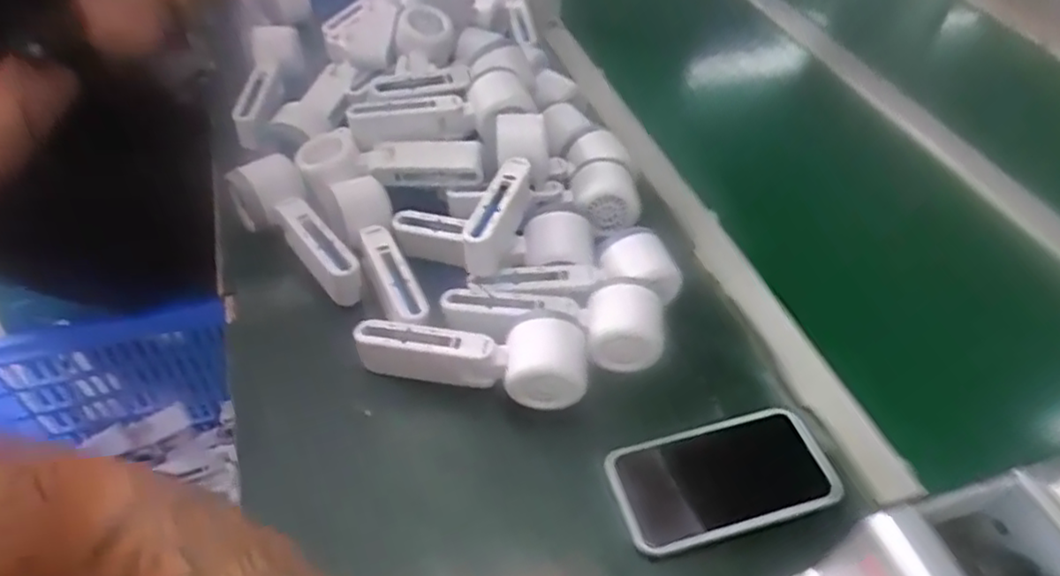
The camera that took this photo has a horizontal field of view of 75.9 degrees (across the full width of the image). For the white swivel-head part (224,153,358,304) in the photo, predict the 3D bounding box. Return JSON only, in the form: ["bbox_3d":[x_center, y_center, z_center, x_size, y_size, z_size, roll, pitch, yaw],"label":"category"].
[{"bbox_3d":[-0.198,-0.045,0.569,0.057,0.057,0.149,-26,54,-24],"label":"white swivel-head part"}]

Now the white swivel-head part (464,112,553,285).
[{"bbox_3d":[-0.019,-0.080,0.568,0.056,0.059,0.150,11,48,6],"label":"white swivel-head part"}]

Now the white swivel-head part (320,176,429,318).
[{"bbox_3d":[-0.121,-0.029,0.548,0.048,0.035,0.145,-21,66,-21],"label":"white swivel-head part"}]

